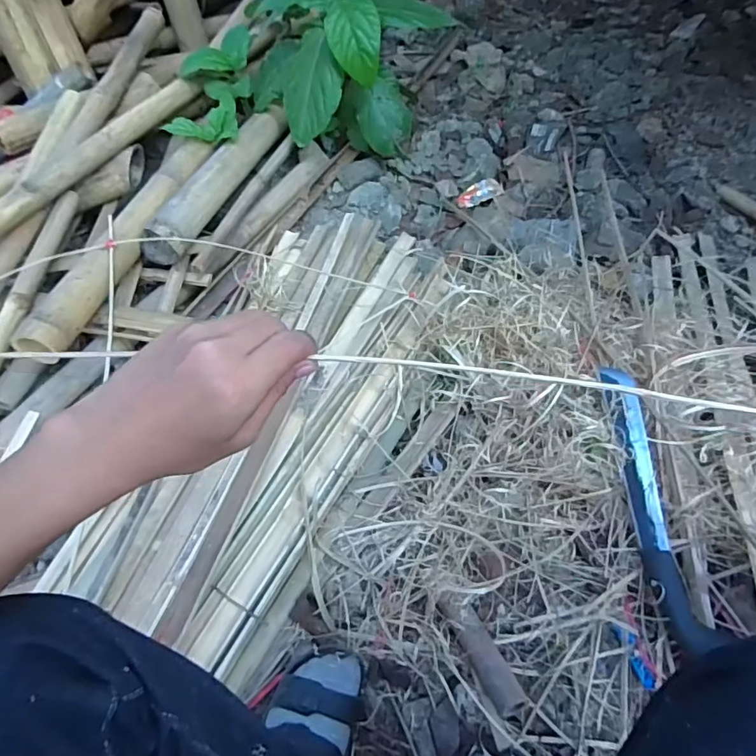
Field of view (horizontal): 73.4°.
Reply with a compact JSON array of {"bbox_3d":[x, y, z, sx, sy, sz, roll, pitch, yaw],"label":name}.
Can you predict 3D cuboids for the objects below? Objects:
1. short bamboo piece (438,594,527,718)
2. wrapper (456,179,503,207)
[{"bbox_3d":[0.121,0.323,0.603,0.037,0.028,0.137,-29,46,-3],"label":"short bamboo piece"},{"bbox_3d":[0.236,-0.431,1.182,0.112,0.022,0.059,-21,56,-13],"label":"wrapper"}]

